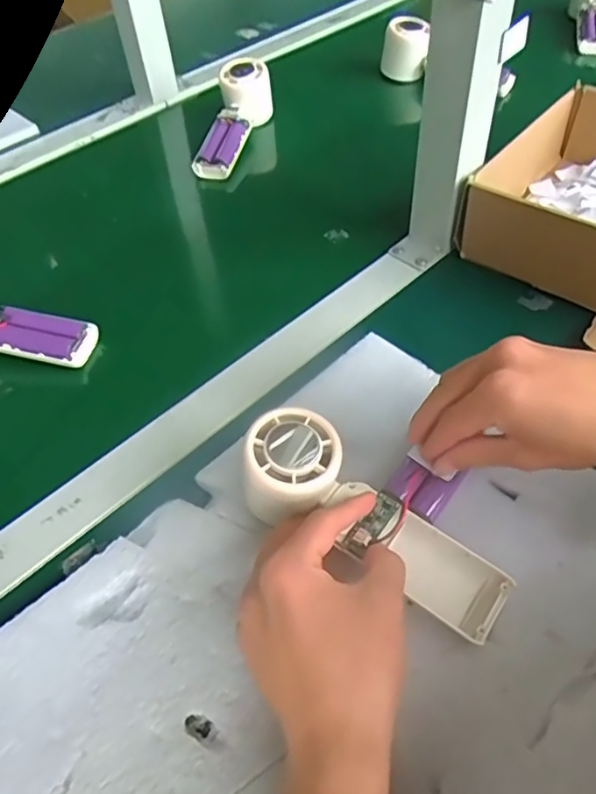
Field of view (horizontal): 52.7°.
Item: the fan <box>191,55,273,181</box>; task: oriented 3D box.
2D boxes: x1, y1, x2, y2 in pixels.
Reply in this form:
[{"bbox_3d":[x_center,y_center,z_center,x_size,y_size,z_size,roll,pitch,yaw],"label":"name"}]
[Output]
[{"bbox_3d":[-0.073,-0.310,0.682,0.054,0.050,0.169,12,68,14],"label":"fan"}]

